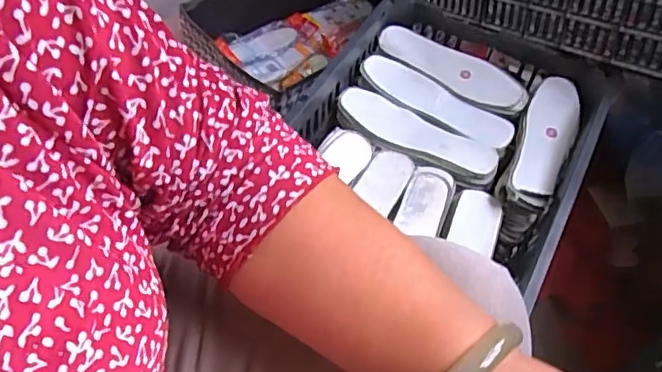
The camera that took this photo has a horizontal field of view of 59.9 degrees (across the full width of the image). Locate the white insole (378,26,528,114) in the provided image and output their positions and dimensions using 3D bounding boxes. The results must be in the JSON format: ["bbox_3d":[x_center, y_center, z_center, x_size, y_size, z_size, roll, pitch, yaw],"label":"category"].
[{"bbox_3d":[0.176,-0.173,0.823,0.221,0.017,0.076,30,65,20],"label":"white insole"}]

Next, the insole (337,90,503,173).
[{"bbox_3d":[0.113,-0.073,0.771,0.221,0.014,0.065,29,61,18],"label":"insole"}]

